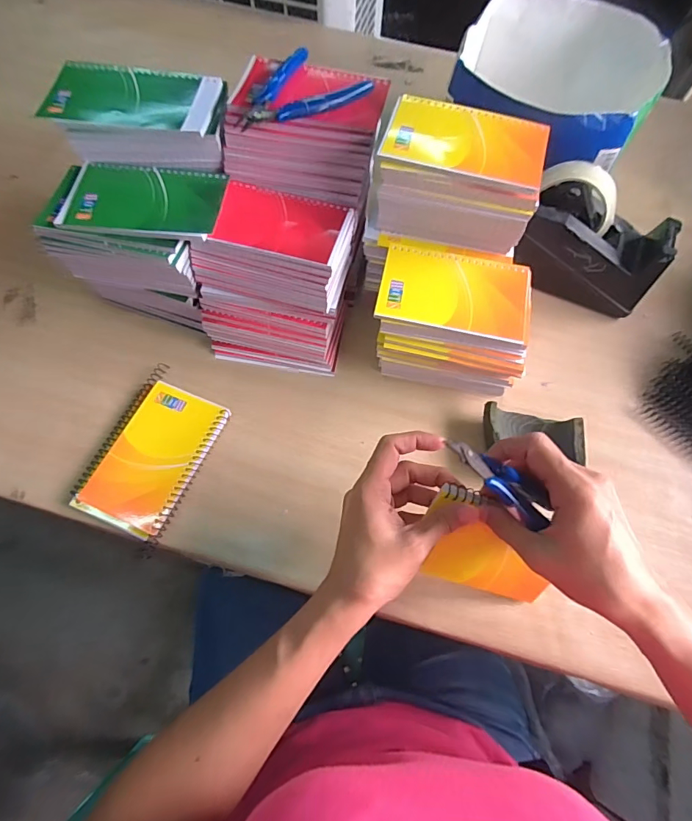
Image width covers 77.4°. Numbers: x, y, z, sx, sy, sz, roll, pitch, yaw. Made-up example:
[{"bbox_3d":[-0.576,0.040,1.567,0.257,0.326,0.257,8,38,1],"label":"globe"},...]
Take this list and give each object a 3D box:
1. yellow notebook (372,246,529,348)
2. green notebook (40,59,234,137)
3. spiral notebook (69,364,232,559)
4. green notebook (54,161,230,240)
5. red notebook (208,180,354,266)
[{"bbox_3d":[0.097,-0.105,0.383,0.130,0.011,0.079,12,65,3],"label":"yellow notebook"},{"bbox_3d":[-0.190,-0.284,0.391,0.157,0.010,0.077,7,65,1],"label":"green notebook"},{"bbox_3d":[-0.180,0.039,0.402,0.094,0.013,0.141,22,66,8],"label":"spiral notebook"},{"bbox_3d":[-0.178,-0.186,0.381,0.135,0.006,0.081,6,65,0],"label":"green notebook"},{"bbox_3d":[-0.057,-0.166,0.381,0.110,0.009,0.074,13,65,4],"label":"red notebook"}]

